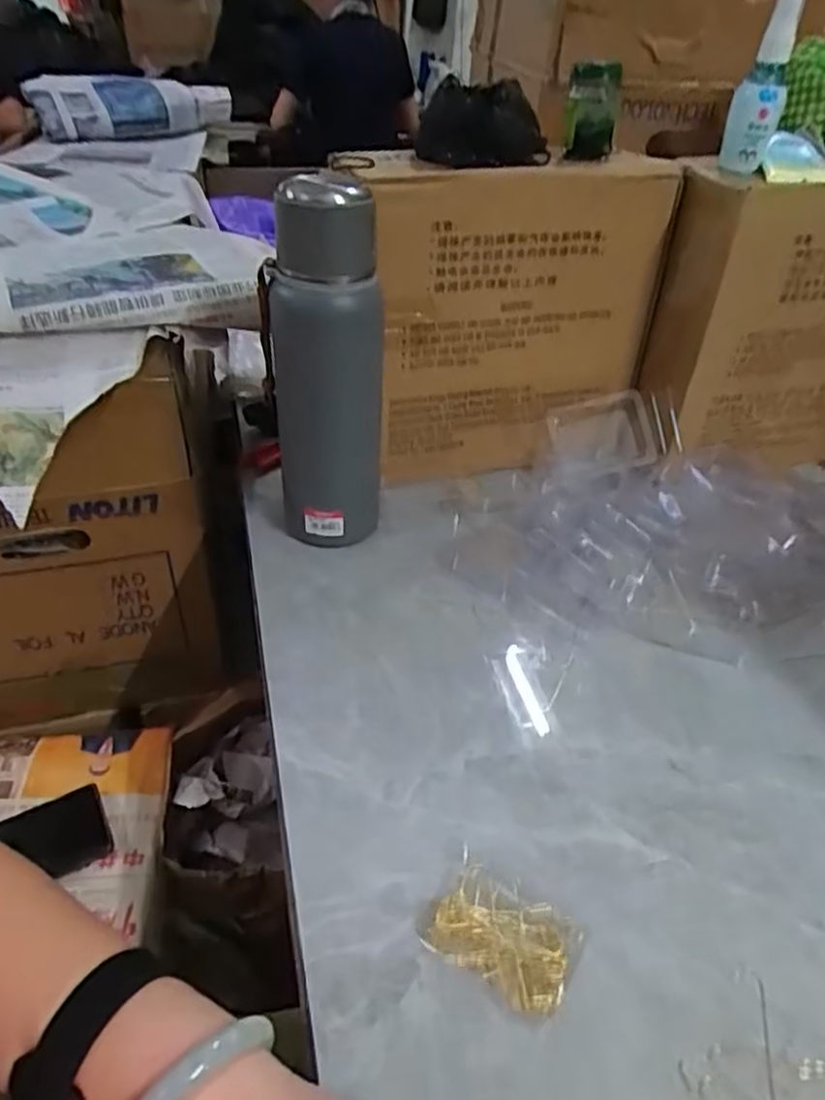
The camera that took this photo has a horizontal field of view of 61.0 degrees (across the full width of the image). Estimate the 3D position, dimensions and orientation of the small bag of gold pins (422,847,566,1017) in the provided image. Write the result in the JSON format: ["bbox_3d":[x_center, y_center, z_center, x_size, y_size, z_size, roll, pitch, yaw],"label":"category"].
[{"bbox_3d":[0.042,0.193,0.346,0.071,0.011,0.046,29,45,29],"label":"small bag of gold pins"}]

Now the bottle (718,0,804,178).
[{"bbox_3d":[0.275,-0.366,0.548,0.036,0.112,0.030,18,40,17],"label":"bottle"}]

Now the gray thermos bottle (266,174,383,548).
[{"bbox_3d":[-0.067,-0.139,0.547,0.088,0.274,0.093,-1,39,-6],"label":"gray thermos bottle"}]

